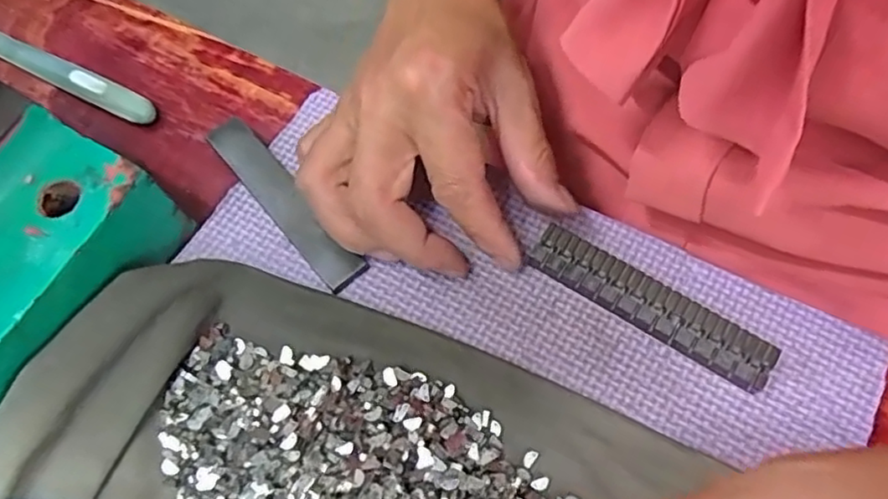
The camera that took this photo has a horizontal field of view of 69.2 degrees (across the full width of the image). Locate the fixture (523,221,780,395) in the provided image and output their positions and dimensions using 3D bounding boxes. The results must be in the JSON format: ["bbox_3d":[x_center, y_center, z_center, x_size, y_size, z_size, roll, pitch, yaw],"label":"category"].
[{"bbox_3d":[0.079,0.021,0.249,0.096,0.005,0.021,31,65,15],"label":"fixture"}]

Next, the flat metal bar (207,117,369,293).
[{"bbox_3d":[-0.069,-0.022,0.277,0.017,0.005,0.097,-38,70,-14],"label":"flat metal bar"}]

